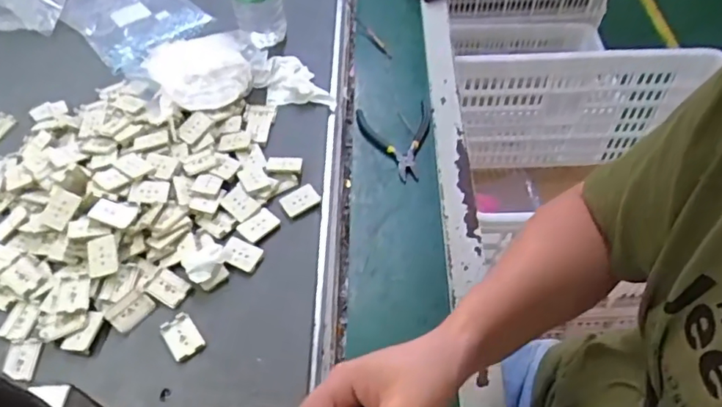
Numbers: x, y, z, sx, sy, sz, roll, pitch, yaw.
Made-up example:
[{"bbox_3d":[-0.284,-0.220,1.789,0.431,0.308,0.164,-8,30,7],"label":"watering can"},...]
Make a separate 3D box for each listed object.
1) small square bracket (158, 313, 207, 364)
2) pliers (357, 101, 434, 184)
[{"bbox_3d":[-0.159,0.119,0.483,0.028,0.005,0.042,-31,57,-21],"label":"small square bracket"},{"bbox_3d":[0.052,-0.078,0.670,0.098,0.014,0.117,-9,52,-6],"label":"pliers"}]

